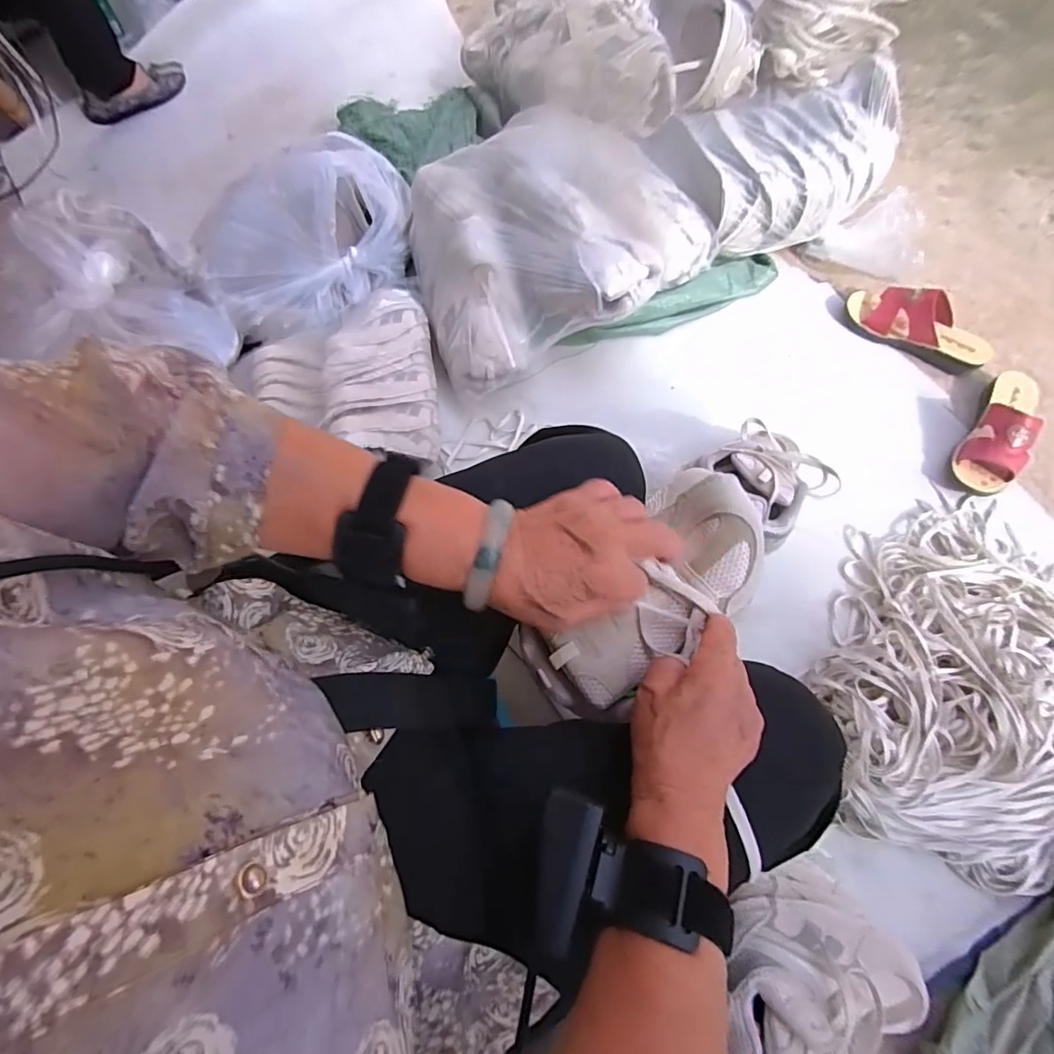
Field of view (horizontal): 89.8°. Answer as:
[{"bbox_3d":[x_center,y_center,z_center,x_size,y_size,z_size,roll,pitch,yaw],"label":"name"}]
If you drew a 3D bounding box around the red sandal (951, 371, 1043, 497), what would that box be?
[{"bbox_3d":[0.735,-0.153,0.809,0.081,0.071,0.230,33,80,14],"label":"red sandal"}]

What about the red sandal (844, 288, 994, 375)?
[{"bbox_3d":[0.663,-0.341,0.892,0.238,0.062,0.091,23,78,12],"label":"red sandal"}]

